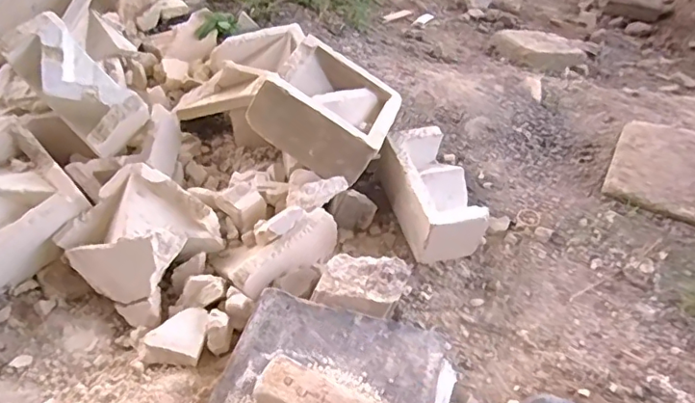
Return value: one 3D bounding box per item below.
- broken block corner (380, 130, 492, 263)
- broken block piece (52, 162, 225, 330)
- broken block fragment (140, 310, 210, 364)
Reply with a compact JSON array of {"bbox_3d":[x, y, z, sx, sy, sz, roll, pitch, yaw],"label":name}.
[{"bbox_3d":[0.134,-0.017,0.873,0.101,0.097,0.196,-12,52,-14],"label":"broken block corner"},{"bbox_3d":[-0.295,0.053,0.771,0.183,0.097,0.165,30,55,19],"label":"broken block piece"},{"bbox_3d":[-0.220,0.170,0.694,0.078,0.024,0.069,1,51,-3],"label":"broken block fragment"}]

